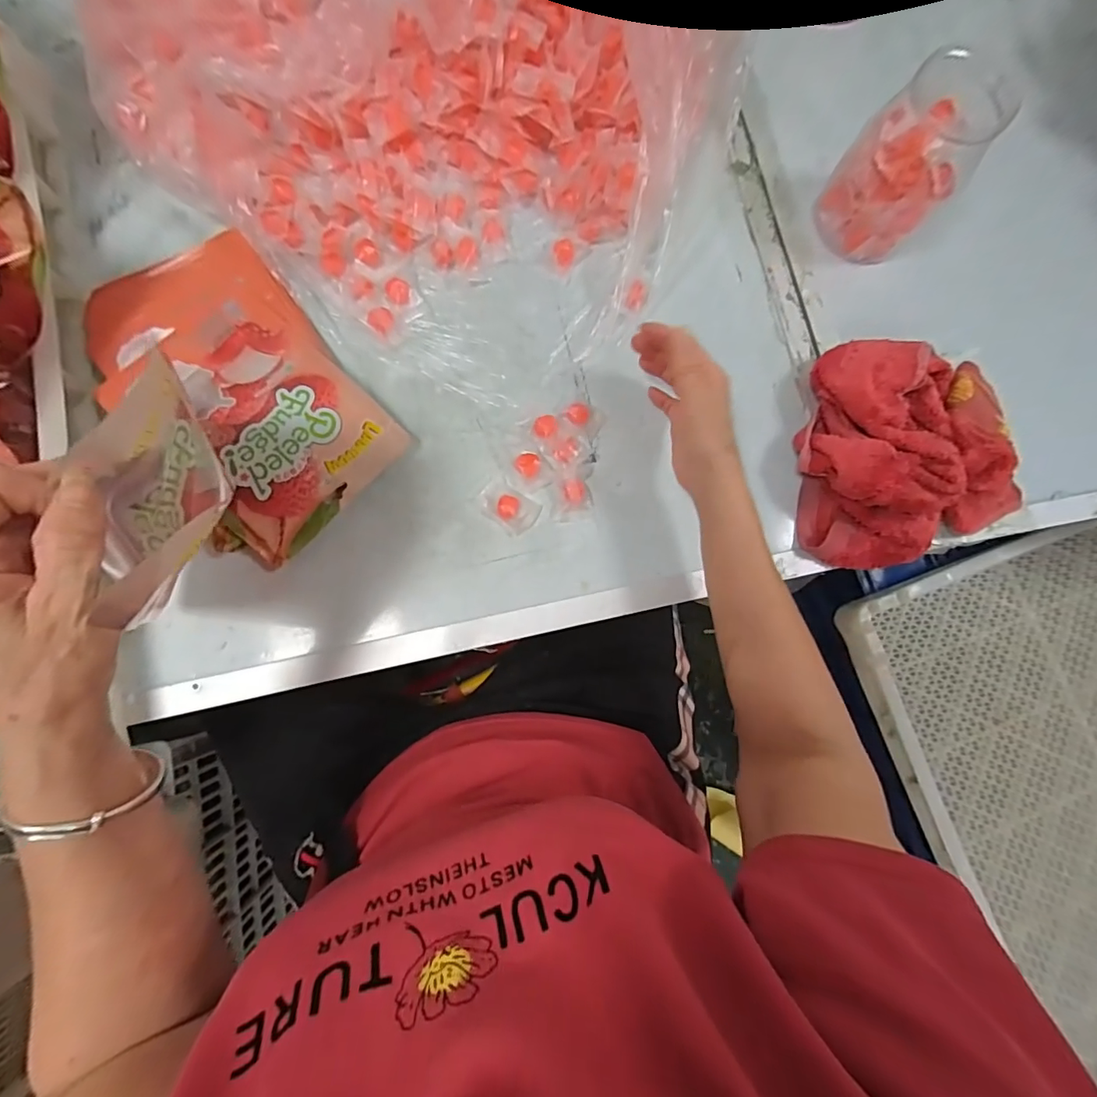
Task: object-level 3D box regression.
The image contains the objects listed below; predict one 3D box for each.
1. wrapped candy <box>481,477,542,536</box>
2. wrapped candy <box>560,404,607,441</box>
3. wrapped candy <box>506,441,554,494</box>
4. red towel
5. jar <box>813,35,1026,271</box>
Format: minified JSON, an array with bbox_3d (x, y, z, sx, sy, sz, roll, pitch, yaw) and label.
[{"bbox_3d":[-0.036,-0.038,0.436,0.052,0.014,0.036,36,81,2],"label":"wrapped candy"},{"bbox_3d":[0.033,-0.123,0.455,0.040,0.014,0.029,34,80,2],"label":"wrapped candy"},{"bbox_3d":[-0.019,-0.075,0.444,0.040,0.010,0.048,-34,85,-8],"label":"wrapped candy"},{"bbox_3d":[0.314,-0.091,0.433,0.178,0.075,0.194,-9,82,-5],"label":"red towel"},{"bbox_3d":[0.323,-0.346,0.446,0.092,0.125,0.093,1,81,-4],"label":"jar"}]

